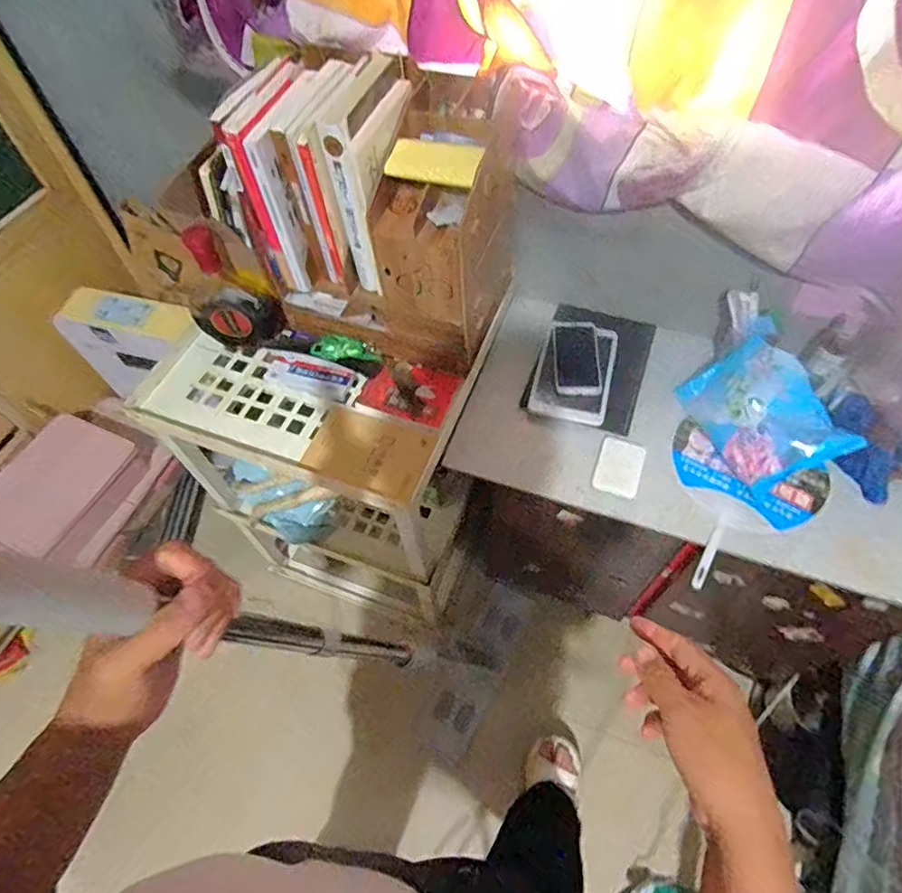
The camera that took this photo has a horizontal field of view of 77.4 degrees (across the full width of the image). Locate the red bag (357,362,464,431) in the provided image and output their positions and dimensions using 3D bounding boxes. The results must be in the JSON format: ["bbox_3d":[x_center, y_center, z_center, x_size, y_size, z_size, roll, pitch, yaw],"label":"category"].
[{"bbox_3d":[-0.065,-0.087,0.902,0.149,0.027,0.106,22,60,16],"label":"red bag"}]

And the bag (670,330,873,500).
[{"bbox_3d":[0.467,-0.050,0.852,0.167,0.060,0.232,-41,56,23],"label":"bag"}]

